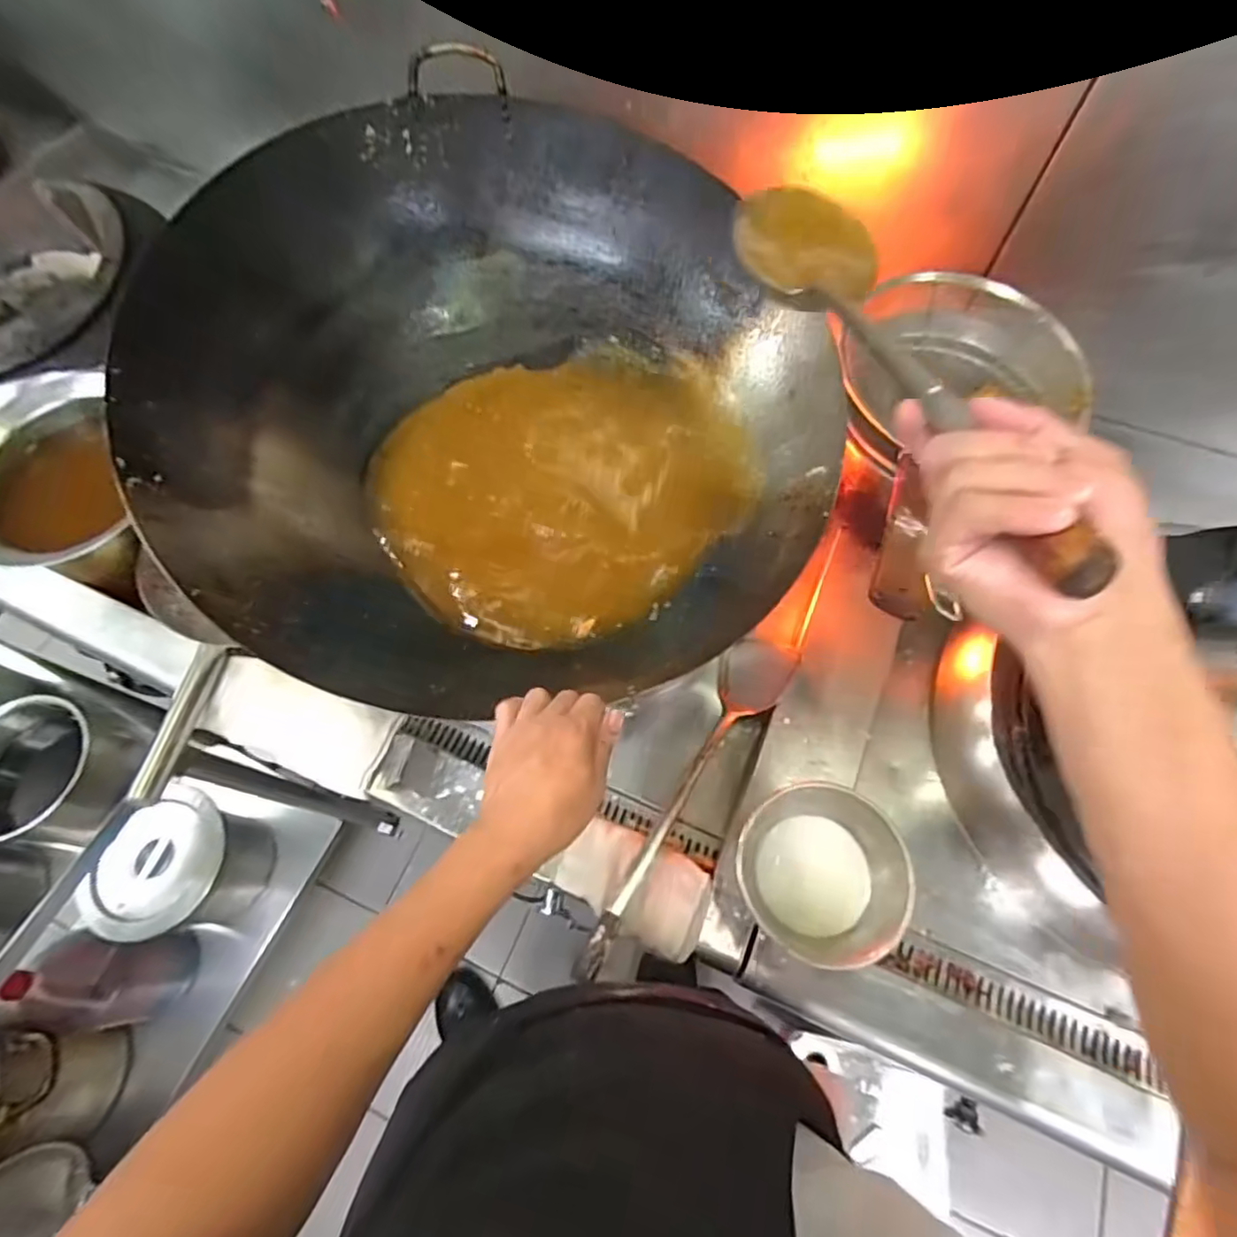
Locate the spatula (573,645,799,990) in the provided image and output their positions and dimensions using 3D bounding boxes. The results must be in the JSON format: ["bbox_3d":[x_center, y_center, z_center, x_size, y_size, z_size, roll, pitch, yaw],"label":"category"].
[{"bbox_3d":[0.086,0.200,0.728,0.081,0.069,0.437,28,68,13],"label":"spatula"}]

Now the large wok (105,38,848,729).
[{"bbox_3d":[-0.109,-0.226,0.662,0.623,0.246,0.634,14,65,7],"label":"large wok"}]

